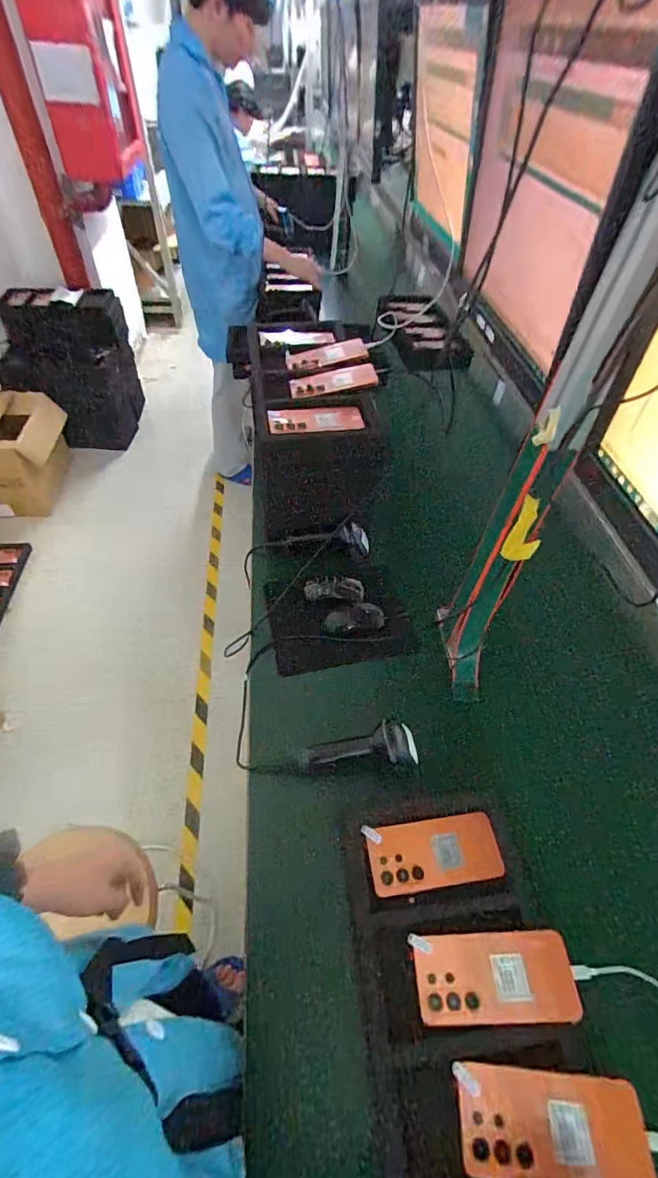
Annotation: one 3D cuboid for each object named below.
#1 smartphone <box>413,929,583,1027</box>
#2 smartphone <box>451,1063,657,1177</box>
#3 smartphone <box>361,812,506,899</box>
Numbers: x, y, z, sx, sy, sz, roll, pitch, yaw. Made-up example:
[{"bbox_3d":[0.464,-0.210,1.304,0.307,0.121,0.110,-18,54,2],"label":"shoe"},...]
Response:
[{"bbox_3d":[0.183,0.434,0.509,0.167,0.008,0.078,-10,52,7],"label":"smartphone"},{"bbox_3d":[0.213,0.520,0.440,0.169,0.014,0.074,-3,51,8],"label":"smartphone"},{"bbox_3d":[0.135,0.341,0.588,0.166,0.011,0.076,-4,52,-7],"label":"smartphone"}]

